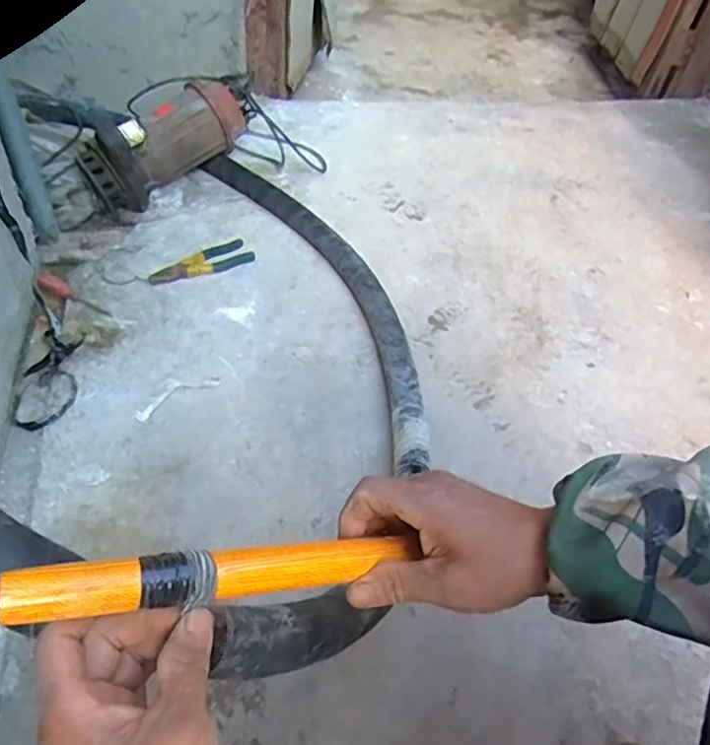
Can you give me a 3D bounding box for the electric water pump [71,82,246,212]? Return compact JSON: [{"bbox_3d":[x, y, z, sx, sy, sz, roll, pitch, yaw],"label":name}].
[{"bbox_3d":[-0.372,-0.463,1.164,0.330,0.189,0.141,-37,60,-16],"label":"electric water pump"}]

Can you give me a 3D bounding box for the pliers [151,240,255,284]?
[{"bbox_3d":[-0.279,-0.202,1.089,0.189,0.022,0.071,-27,56,-27],"label":"pliers"}]

